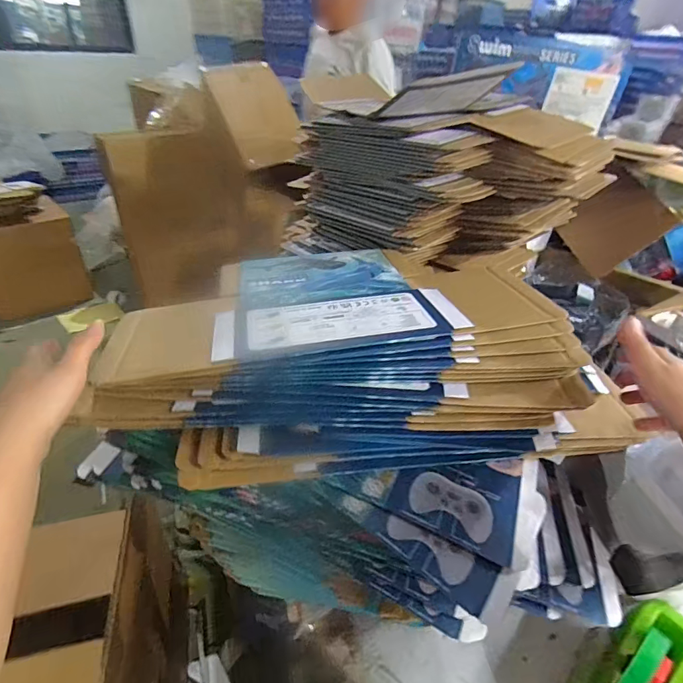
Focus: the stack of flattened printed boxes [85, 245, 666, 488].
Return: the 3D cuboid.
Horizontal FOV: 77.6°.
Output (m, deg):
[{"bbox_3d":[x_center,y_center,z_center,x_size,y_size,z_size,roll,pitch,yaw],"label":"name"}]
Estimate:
[{"bbox_3d":[0.031,-0.002,0.481,0.507,0.122,0.286,0,36,-6],"label":"stack of flattened printed boxes"}]

